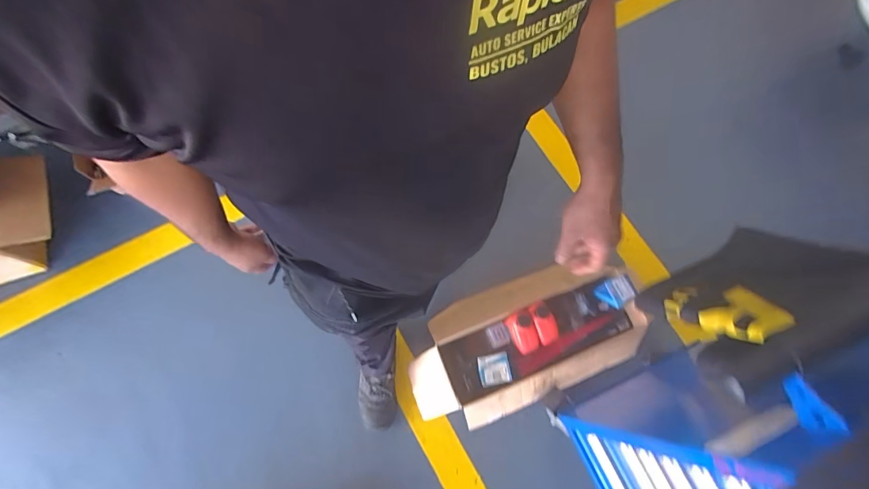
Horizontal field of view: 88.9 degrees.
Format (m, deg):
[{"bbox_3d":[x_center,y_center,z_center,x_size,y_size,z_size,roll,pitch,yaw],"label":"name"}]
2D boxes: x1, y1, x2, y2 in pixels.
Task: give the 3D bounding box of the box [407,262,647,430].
[{"bbox_3d":[0.258,0.274,1.288,0.701,0.198,0.355,-20,74,-7],"label":"box"}]

